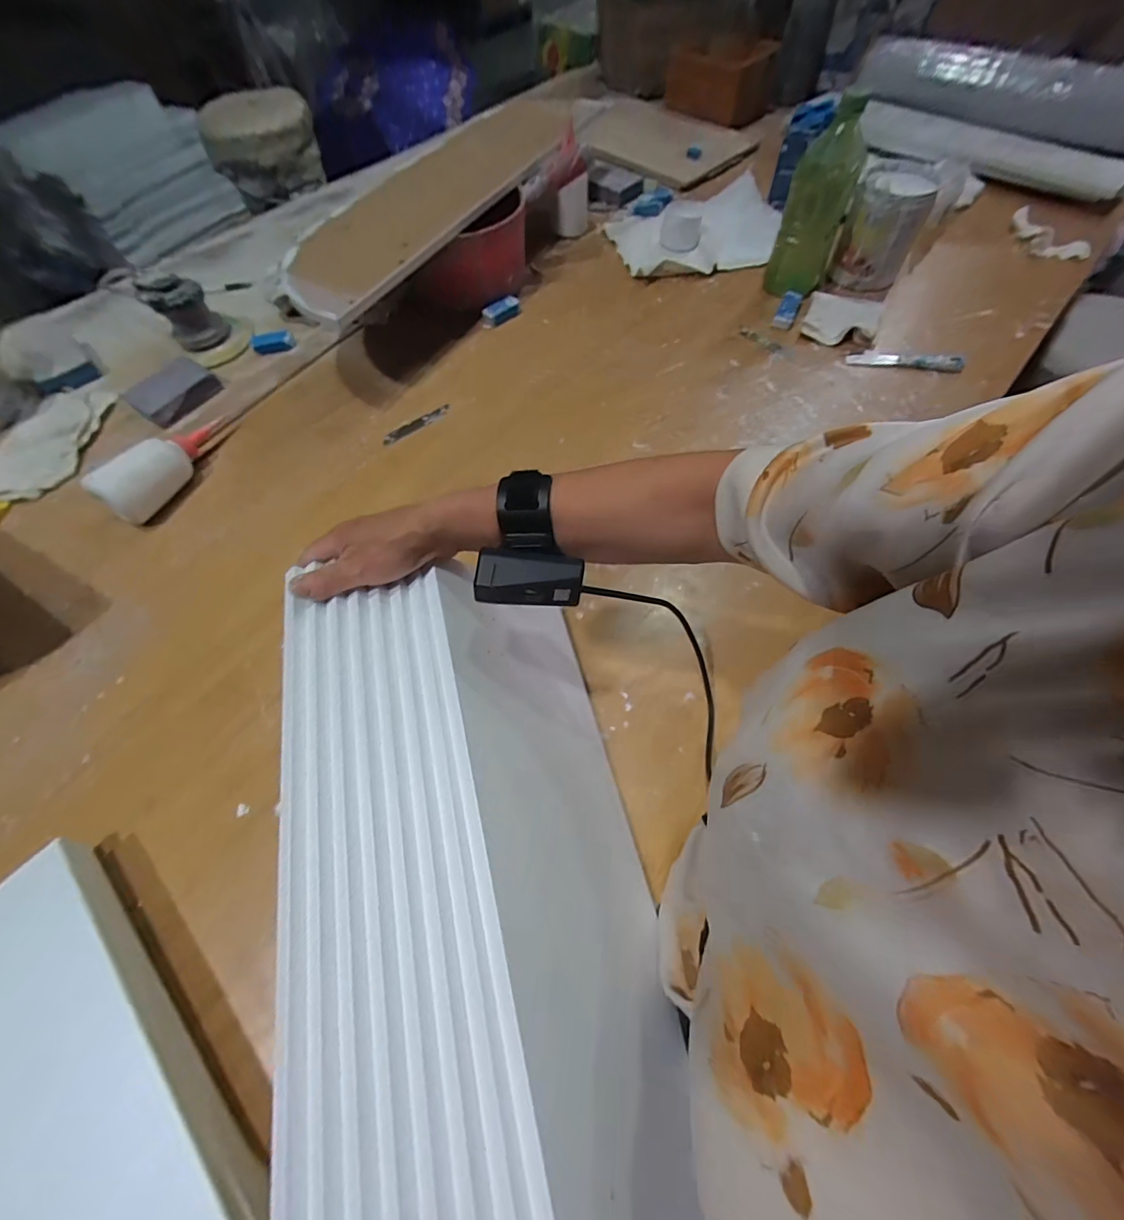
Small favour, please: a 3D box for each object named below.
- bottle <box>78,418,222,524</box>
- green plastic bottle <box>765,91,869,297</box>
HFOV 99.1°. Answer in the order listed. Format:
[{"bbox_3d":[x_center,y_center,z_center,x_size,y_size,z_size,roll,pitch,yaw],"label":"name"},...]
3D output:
[{"bbox_3d":[-0.466,-0.179,0.566,0.051,0.059,0.163,26,66,14],"label":"bottle"},{"bbox_3d":[0.347,-0.547,0.654,0.079,0.199,0.077,26,66,14],"label":"green plastic bottle"}]

